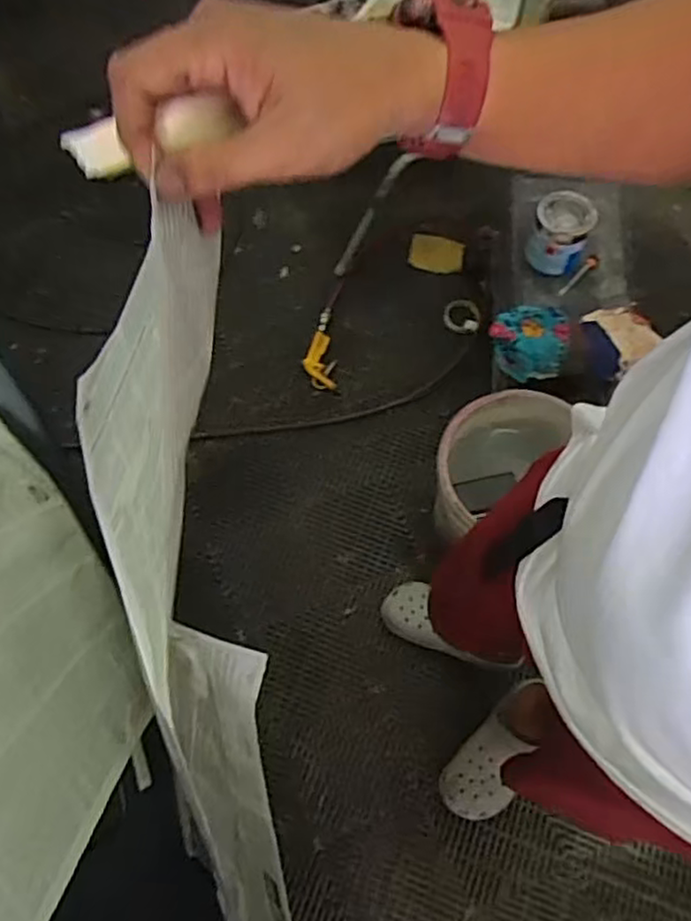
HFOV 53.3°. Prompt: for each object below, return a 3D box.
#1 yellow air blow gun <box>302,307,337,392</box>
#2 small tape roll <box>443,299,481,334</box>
[{"bbox_3d":[-0.059,-0.273,1.664,0.077,0.033,0.201,2,66,1],"label":"yellow air blow gun"},{"bbox_3d":[0.292,-0.361,1.725,0.089,0.020,0.091,0,66,0],"label":"small tape roll"}]

